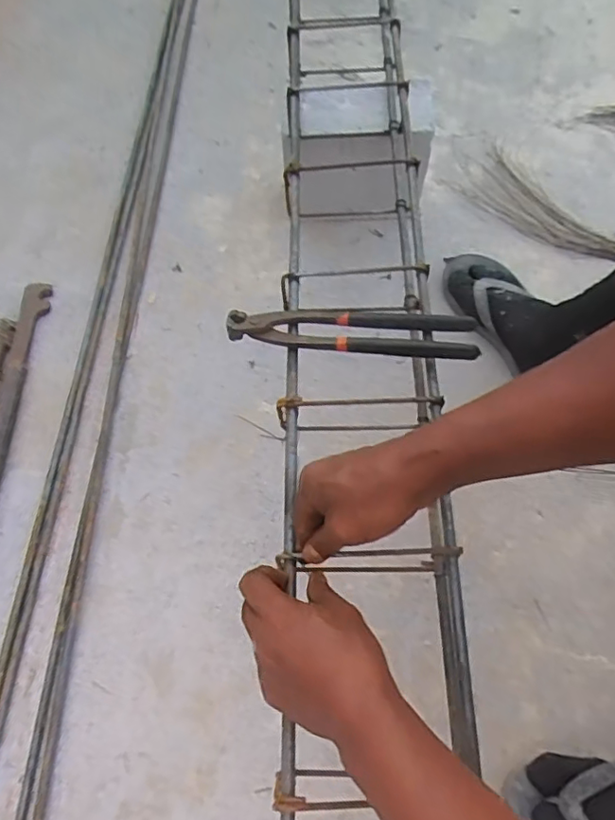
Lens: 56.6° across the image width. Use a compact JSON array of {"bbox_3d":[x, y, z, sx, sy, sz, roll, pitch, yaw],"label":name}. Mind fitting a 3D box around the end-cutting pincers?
[{"bbox_3d":[0.038,-0.073,0.512,0.220,0.026,0.047,6,63,4],"label":"end-cutting pincers"}]

